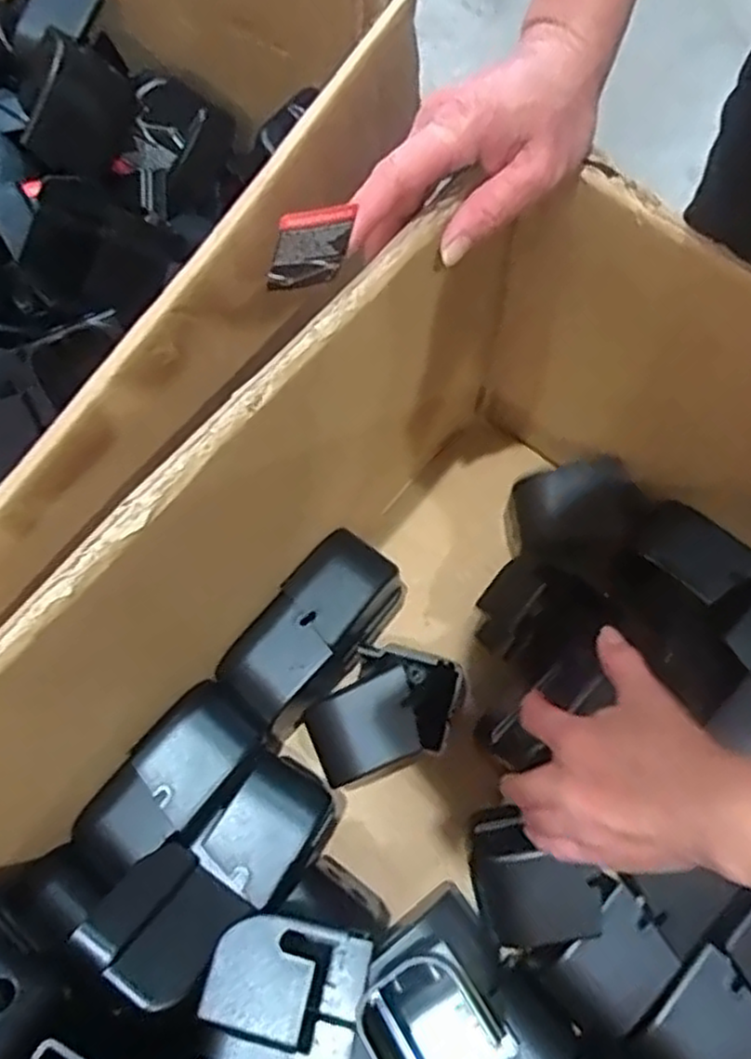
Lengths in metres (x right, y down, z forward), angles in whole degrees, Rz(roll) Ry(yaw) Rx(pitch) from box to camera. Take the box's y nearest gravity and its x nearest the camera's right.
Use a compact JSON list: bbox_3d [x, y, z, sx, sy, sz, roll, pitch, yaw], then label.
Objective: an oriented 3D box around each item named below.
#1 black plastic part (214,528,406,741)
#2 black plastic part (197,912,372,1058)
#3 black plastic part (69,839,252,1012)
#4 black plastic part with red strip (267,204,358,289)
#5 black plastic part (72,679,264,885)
[{"bbox_3d":[-0.040,0.069,0.496,0.068,0.054,0.133,37,75,12],"label":"black plastic part"},{"bbox_3d":[-0.045,0.236,0.379,0.075,0.060,0.072,12,72,5],"label":"black plastic part"},{"bbox_3d":[-0.115,0.214,0.399,0.065,0.019,0.071,35,43,14],"label":"black plastic part"},{"bbox_3d":[-0.028,-0.120,0.318,0.034,0.048,0.004,-17,74,-21],"label":"black plastic part with red strip"},{"bbox_3d":[-0.128,0.157,0.453,0.059,0.034,0.125,38,76,13],"label":"black plastic part"}]

